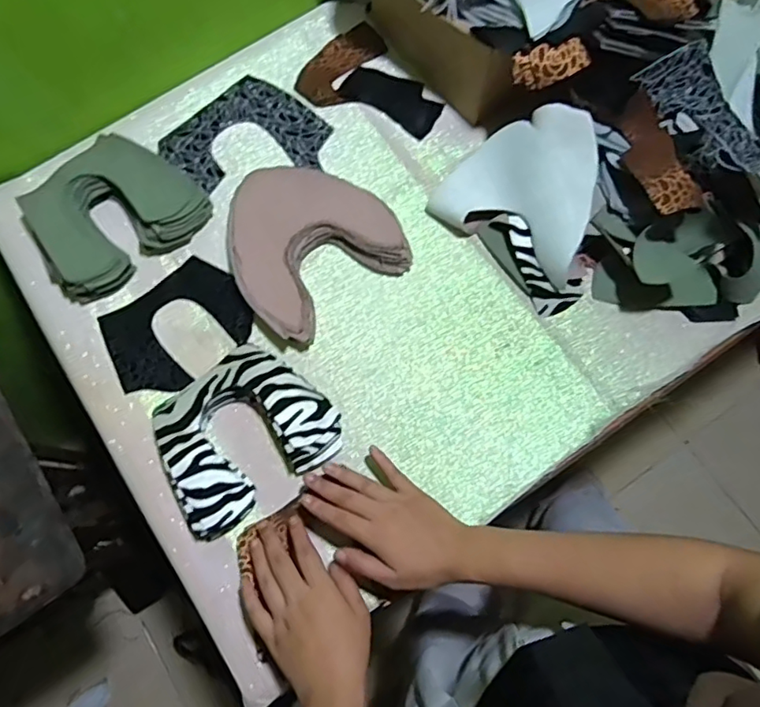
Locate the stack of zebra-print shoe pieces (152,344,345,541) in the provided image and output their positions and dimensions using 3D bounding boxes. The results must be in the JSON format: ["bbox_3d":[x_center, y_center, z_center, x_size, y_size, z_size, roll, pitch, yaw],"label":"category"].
[{"bbox_3d":[-0.133,0.076,0.545,0.160,0.044,0.134,-36,78,-8],"label":"stack of zebra-print shoe pieces"}]

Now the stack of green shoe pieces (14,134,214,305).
[{"bbox_3d":[-0.290,-0.150,0.602,0.171,0.047,0.134,-41,78,-9],"label":"stack of green shoe pieces"}]

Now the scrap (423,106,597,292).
[{"bbox_3d":[0.152,-0.172,0.575,0.158,0.096,0.125,32,78,9],"label":"scrap"}]

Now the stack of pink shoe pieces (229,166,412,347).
[{"bbox_3d":[-0.079,-0.120,0.598,0.170,0.033,0.175,-40,78,-9],"label":"stack of pink shoe pieces"}]

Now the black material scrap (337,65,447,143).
[{"bbox_3d":[0.016,-0.300,0.656,0.116,0.005,0.056,32,78,9],"label":"black material scrap"}]

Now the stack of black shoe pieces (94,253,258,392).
[{"bbox_3d":[-0.213,-0.028,0.588,0.148,0.014,0.111,-39,78,-9],"label":"stack of black shoe pieces"}]

